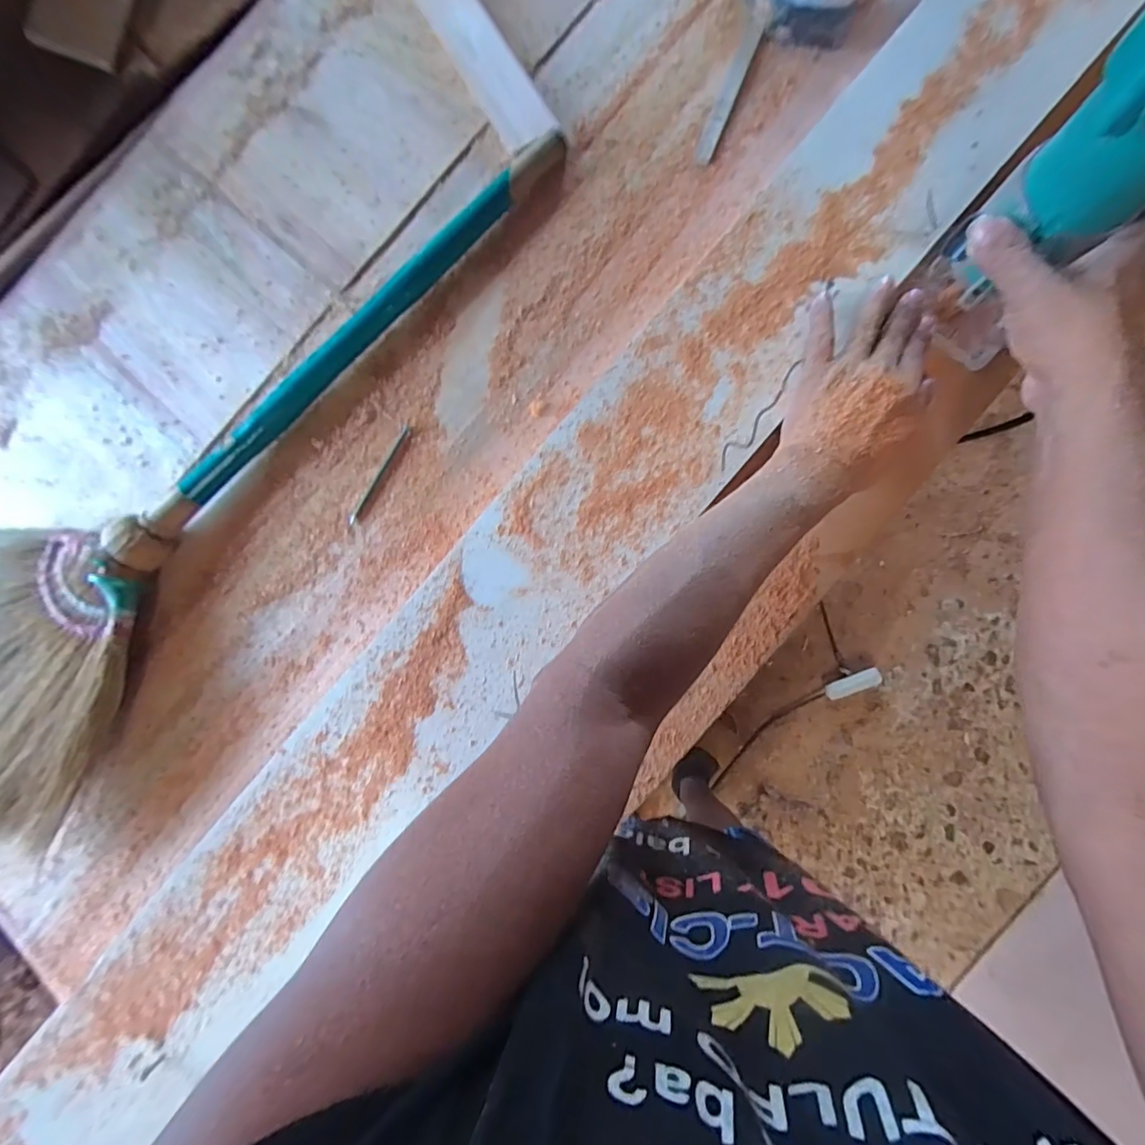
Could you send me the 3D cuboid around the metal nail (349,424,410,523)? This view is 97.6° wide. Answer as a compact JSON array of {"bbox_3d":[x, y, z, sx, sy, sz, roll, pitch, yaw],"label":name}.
[{"bbox_3d":[-0.174,-0.088,0.451,0.009,0.004,0.101,31,87,7],"label":"metal nail"}]

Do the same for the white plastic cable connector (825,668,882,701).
[{"bbox_3d":[0.644,0.258,1.148,0.119,0.015,0.039,-31,82,22],"label":"white plastic cable connector"}]

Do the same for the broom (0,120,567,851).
[{"bbox_3d":[-0.343,-0.167,0.456,0.305,0.049,0.811,35,88,7],"label":"broom"}]

